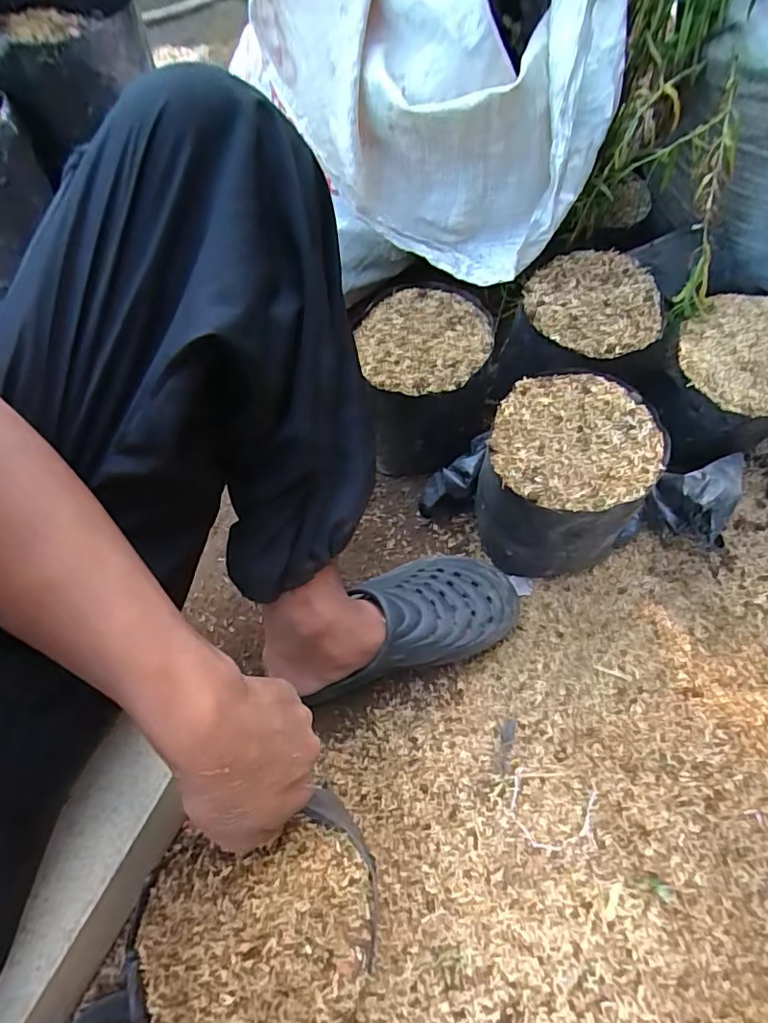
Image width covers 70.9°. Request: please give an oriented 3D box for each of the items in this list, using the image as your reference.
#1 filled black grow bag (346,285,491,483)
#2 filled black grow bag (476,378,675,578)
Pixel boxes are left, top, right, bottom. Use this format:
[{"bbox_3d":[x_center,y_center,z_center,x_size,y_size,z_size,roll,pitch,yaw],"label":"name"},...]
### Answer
[{"bbox_3d":[0.050,-0.149,0.642,0.145,0.141,0.182,-8,60,-2],"label":"filled black grow bag"},{"bbox_3d":[0.186,-0.030,0.566,0.153,0.158,0.162,24,63,15],"label":"filled black grow bag"}]

